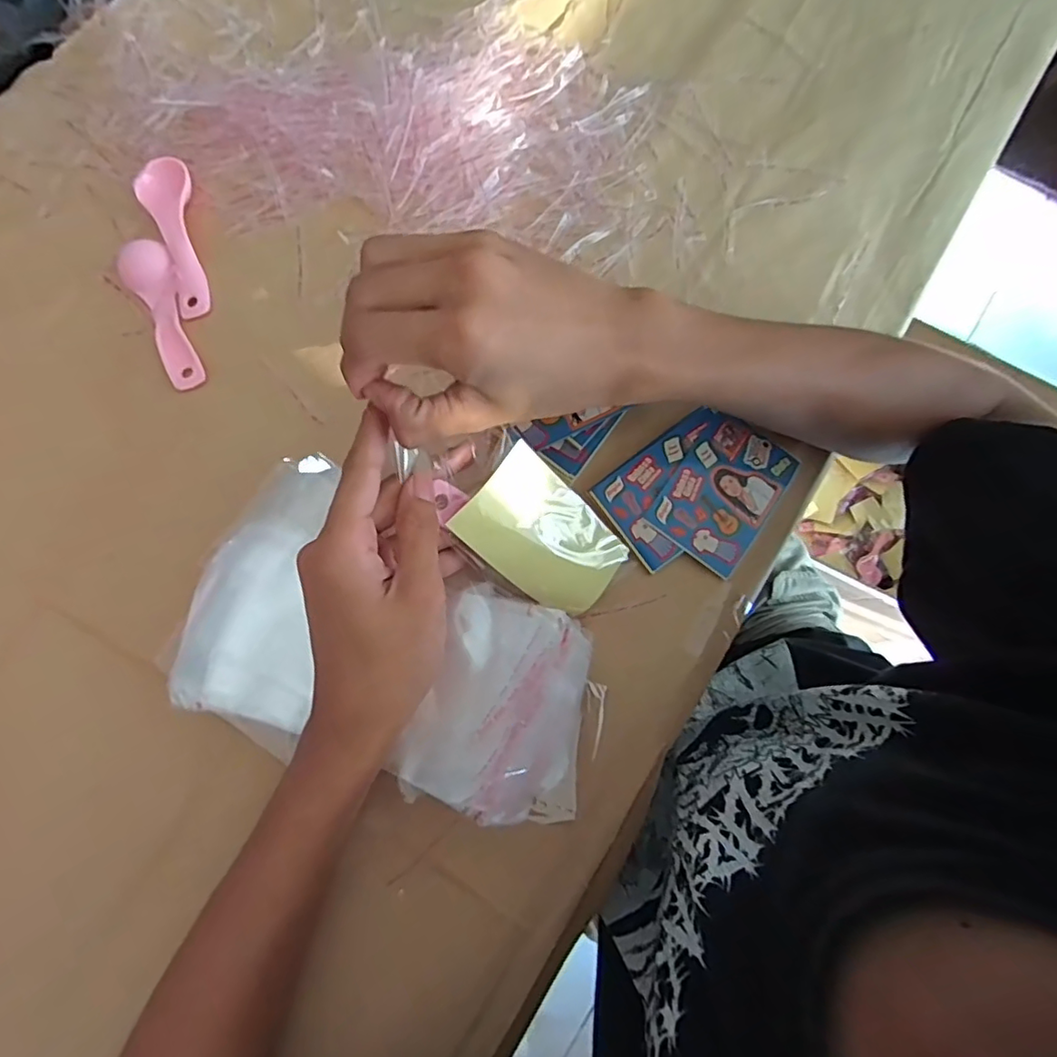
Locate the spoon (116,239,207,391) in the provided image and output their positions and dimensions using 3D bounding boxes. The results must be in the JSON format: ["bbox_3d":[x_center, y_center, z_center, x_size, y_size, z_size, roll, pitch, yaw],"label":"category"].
[{"bbox_3d":[-0.228,-0.136,0.359,0.031,0.008,0.110,-28,79,-6],"label":"spoon"}]

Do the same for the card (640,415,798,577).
[{"bbox_3d":[0.116,-0.024,0.338,0.059,0.005,0.086,37,79,2],"label":"card"}]

